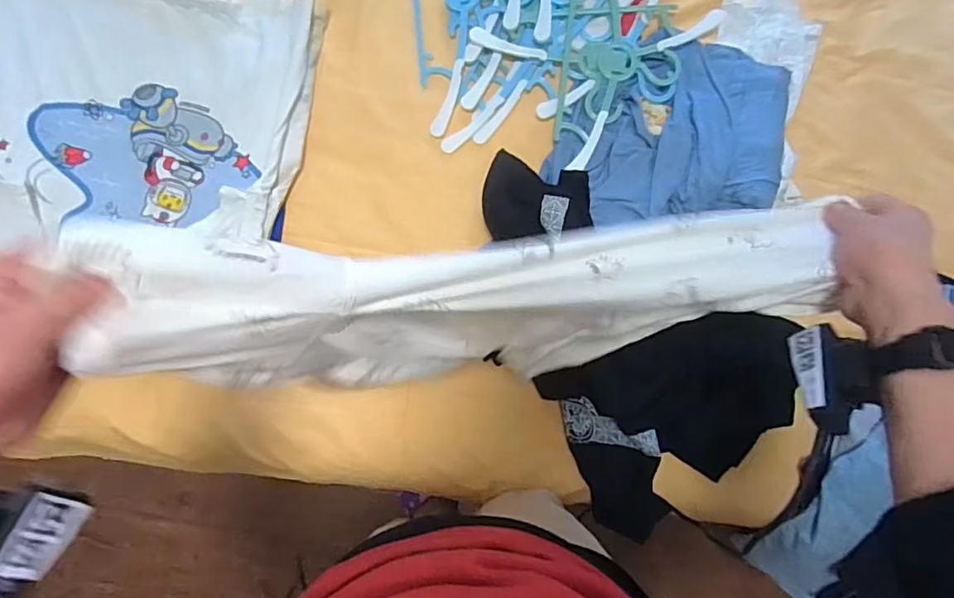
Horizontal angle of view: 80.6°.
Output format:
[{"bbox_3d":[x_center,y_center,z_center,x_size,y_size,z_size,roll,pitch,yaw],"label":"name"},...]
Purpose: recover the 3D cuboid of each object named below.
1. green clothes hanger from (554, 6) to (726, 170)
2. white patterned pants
[{"bbox_3d":[0.186,-0.333,0.771,0.304,0.020,0.159,-44,88,-5],"label":"green clothes hanger"},{"bbox_3d":[0.005,0.004,0.448,0.493,0.223,0.092,-4,84,-21],"label":"white patterned pants"}]

